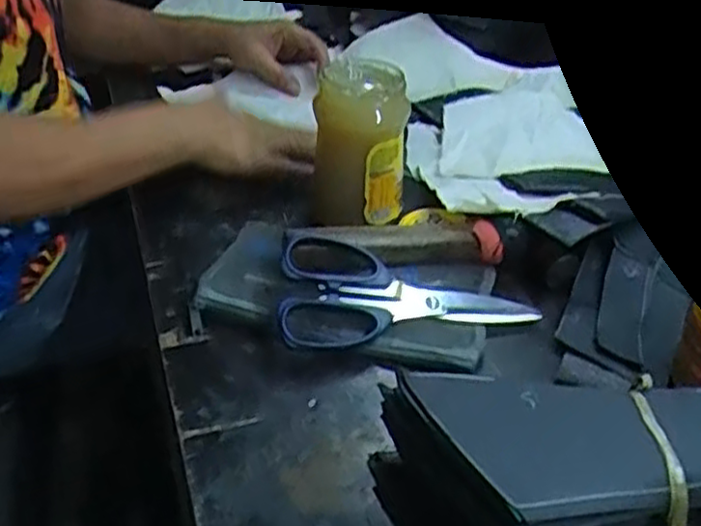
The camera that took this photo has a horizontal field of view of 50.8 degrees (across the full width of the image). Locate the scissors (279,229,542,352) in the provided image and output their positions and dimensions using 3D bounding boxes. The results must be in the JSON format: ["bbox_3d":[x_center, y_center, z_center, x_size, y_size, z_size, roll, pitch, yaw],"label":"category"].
[{"bbox_3d":[0.042,0.021,0.512,0.181,0.012,0.082,4,68,-15],"label":"scissors"}]

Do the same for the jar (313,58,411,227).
[{"bbox_3d":[0.010,-0.094,0.584,0.067,0.122,0.073,2,35,-1],"label":"jar"}]

